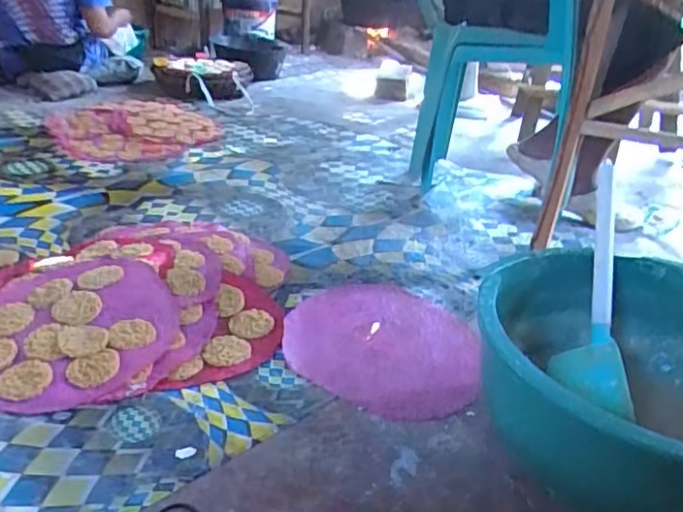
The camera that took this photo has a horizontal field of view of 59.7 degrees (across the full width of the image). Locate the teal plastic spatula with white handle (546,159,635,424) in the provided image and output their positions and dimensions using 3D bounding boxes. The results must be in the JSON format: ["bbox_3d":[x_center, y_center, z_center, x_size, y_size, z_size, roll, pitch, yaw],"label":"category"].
[{"bbox_3d":[0.365,0.033,0.855,0.099,0.057,0.395,10,62,10],"label":"teal plastic spatula with white handle"}]

